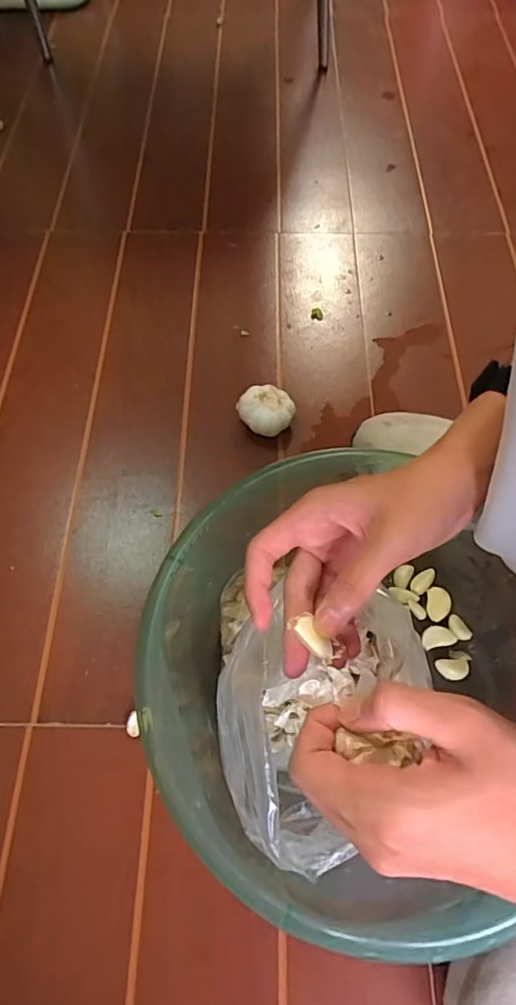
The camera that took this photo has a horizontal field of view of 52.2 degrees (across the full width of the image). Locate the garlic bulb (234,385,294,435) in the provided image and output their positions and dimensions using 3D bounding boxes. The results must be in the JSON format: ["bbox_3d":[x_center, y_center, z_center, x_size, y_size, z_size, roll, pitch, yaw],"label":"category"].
[{"bbox_3d":[0.009,-0.092,0.538,0.052,0.040,0.048,0,63,0],"label":"garlic bulb"}]

